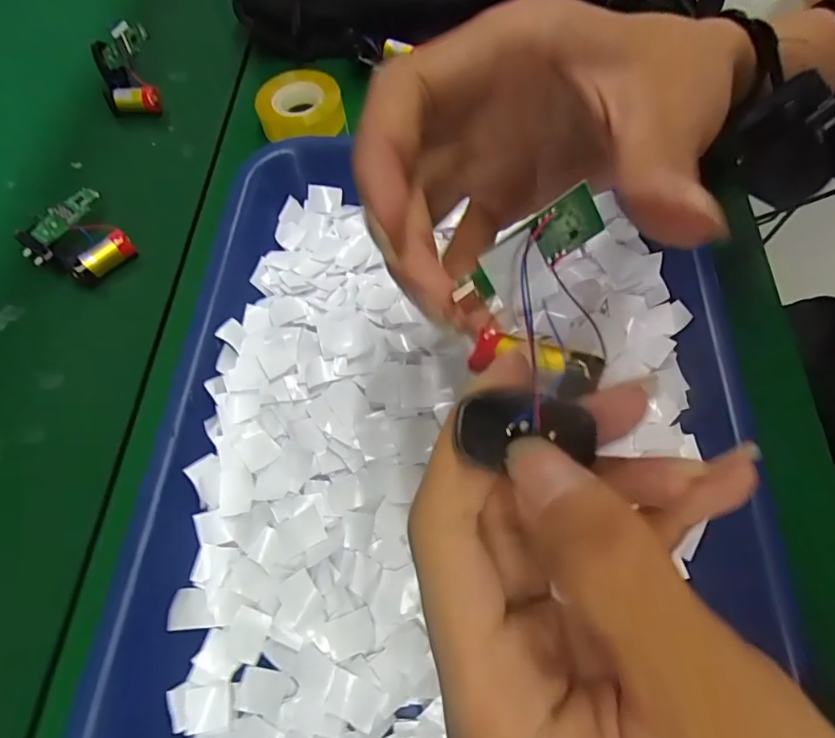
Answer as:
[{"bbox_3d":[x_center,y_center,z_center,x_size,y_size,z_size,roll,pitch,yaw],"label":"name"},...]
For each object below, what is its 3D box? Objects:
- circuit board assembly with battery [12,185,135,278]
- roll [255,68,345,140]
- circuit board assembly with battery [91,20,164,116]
[{"bbox_3d":[-0.204,-0.076,0.292,0.051,0.023,0.051,40,69,15],"label":"circuit board assembly with battery"},{"bbox_3d":[-0.080,-0.180,0.333,0.055,0.019,0.054,1,64,-3],"label":"roll"},{"bbox_3d":[-0.206,-0.213,0.342,0.041,0.042,0.043,-19,67,-12],"label":"circuit board assembly with battery"}]

